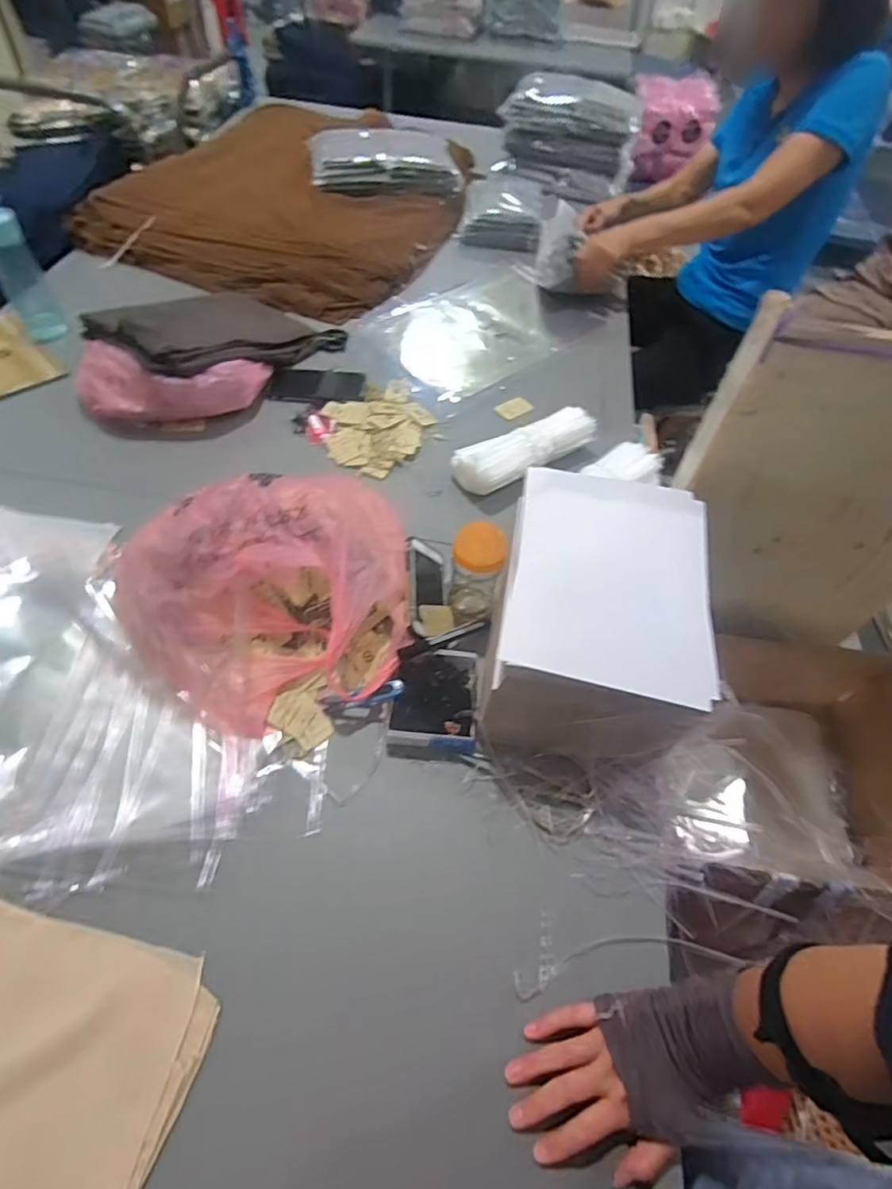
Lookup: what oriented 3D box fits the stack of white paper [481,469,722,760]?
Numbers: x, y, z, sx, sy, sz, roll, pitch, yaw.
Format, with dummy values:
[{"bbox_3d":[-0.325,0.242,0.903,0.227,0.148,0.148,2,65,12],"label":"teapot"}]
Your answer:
[{"bbox_3d":[0.164,0.030,0.653,0.211,0.168,0.283,11,55,3],"label":"stack of white paper"}]

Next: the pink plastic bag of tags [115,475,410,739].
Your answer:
[{"bbox_3d":[-0.208,0.000,0.677,0.317,0.119,0.274,-4,55,-8],"label":"pink plastic bag of tags"}]

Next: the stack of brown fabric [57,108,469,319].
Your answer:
[{"bbox_3d":[-0.334,-0.960,1.364,0.699,0.105,0.870,18,55,8],"label":"stack of brown fabric"}]

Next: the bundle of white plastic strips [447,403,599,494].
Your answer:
[{"bbox_3d":[0.129,-0.224,0.898,0.237,0.063,0.077,-28,62,-23],"label":"bundle of white plastic strips"}]

